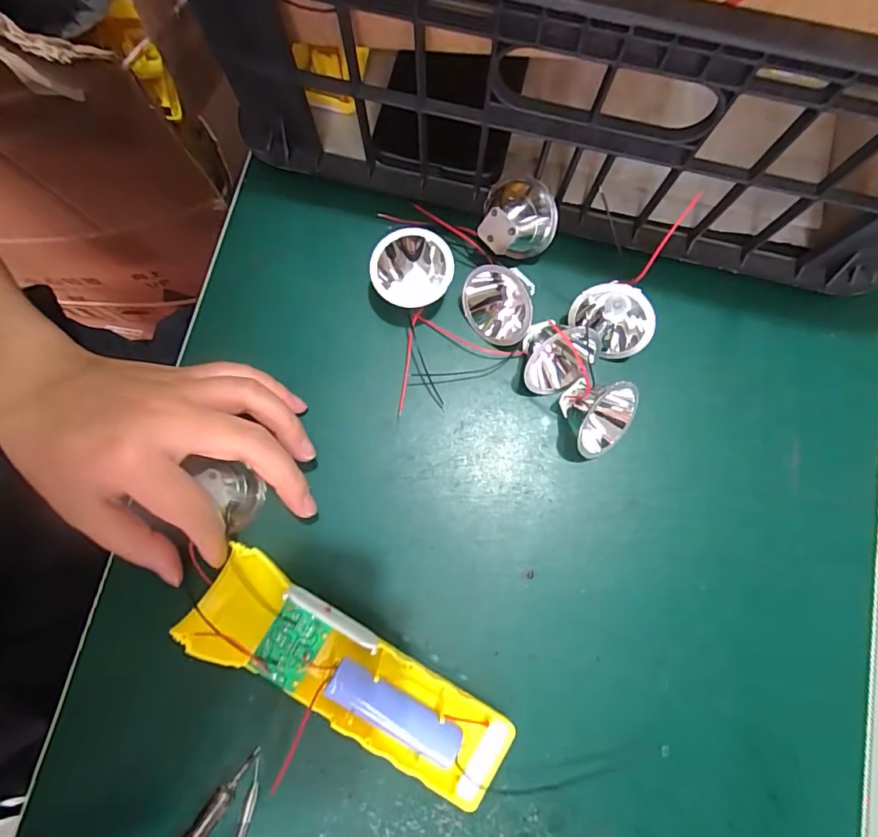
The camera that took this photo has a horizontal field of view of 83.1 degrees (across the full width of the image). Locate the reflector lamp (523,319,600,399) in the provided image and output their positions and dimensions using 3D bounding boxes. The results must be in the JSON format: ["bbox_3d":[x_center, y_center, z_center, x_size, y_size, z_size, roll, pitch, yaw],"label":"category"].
[{"bbox_3d":[0.063,-0.032,0.271,0.038,0.032,0.037,28,80,4],"label":"reflector lamp"}]

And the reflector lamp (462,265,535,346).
[{"bbox_3d":[0.033,-0.063,0.275,0.040,0.033,0.037,0,79,-1],"label":"reflector lamp"}]

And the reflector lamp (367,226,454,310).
[{"bbox_3d":[-0.016,-0.083,0.279,0.042,0.030,0.038,-44,83,-8],"label":"reflector lamp"}]

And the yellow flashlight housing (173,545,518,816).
[{"bbox_3d":[-0.043,0.122,0.239,0.163,0.029,0.049,30,80,3],"label":"yellow flashlight housing"}]

